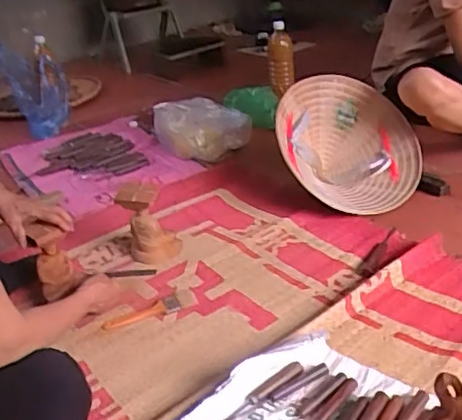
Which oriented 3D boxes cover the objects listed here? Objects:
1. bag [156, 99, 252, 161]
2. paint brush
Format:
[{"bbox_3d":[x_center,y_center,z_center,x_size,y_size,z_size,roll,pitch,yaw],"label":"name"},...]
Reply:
[{"bbox_3d":[-0.078,-0.251,1.687,0.211,0.148,0.219,-27,35,-33],"label":"bag"},{"bbox_3d":[-0.155,0.198,1.125,0.184,0.007,0.056,-18,31,-20],"label":"paint brush"}]

